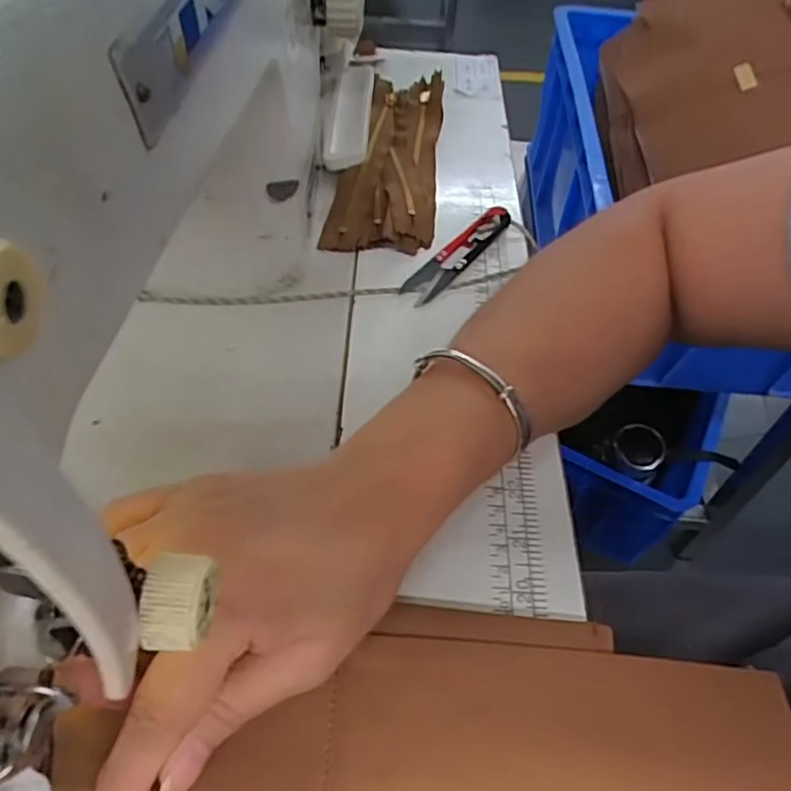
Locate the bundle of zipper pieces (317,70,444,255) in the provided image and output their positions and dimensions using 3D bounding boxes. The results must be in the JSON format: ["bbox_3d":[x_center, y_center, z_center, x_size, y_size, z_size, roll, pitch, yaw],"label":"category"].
[{"bbox_3d":[0.001,-0.181,0.485,0.069,0.019,0.221,8,50,4],"label":"bundle of zipper pieces"}]

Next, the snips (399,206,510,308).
[{"bbox_3d":[0.042,-0.092,0.416,0.020,0.014,0.102,34,56,23],"label":"snips"}]

